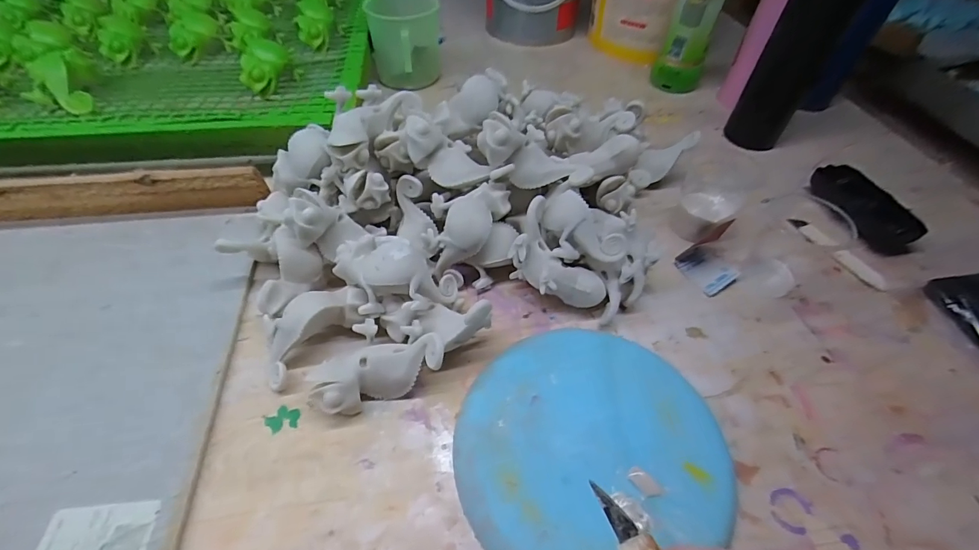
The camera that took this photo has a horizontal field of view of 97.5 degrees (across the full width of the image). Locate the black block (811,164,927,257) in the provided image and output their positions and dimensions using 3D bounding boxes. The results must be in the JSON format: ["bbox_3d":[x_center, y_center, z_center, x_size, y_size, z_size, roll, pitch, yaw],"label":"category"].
[{"bbox_3d":[0.389,-0.074,0.450,0.053,0.025,0.112,-15,52,-15],"label":"black block"}]

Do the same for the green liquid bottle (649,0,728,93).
[{"bbox_3d":[0.277,-0.354,0.568,0.062,0.212,0.062,16,51,11],"label":"green liquid bottle"}]

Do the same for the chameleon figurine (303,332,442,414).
[{"bbox_3d":[-0.077,0.067,0.308,0.098,0.039,0.040,-20,52,0],"label":"chameleon figurine"}]

